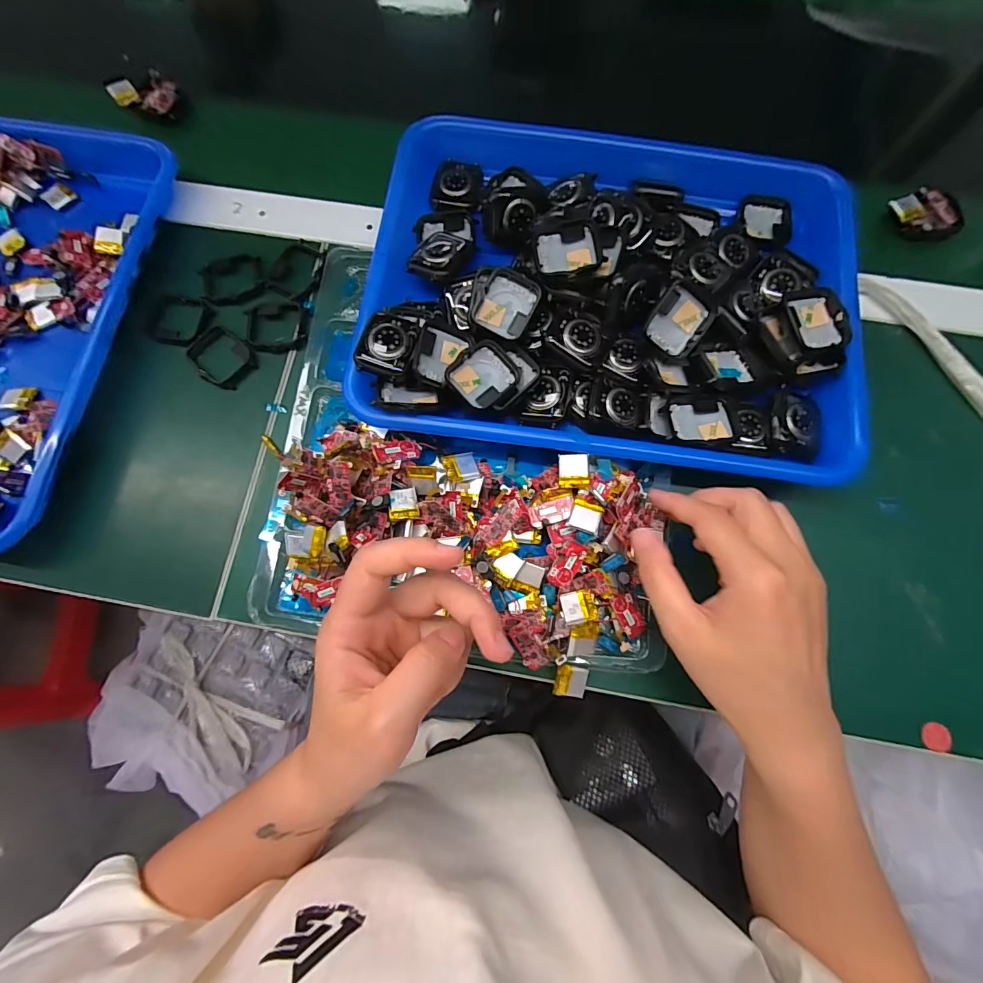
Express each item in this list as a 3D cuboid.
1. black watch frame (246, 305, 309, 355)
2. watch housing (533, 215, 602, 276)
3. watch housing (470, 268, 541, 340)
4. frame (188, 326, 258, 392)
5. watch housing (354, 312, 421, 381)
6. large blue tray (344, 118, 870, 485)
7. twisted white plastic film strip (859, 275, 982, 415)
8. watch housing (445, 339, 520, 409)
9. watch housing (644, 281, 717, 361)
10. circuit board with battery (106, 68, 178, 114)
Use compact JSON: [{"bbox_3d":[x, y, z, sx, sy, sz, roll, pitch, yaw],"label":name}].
[{"bbox_3d":[-0.160,-0.121,0.330,0.046,0.006,0.038,-10,76,-2],"label":"black watch frame"},{"bbox_3d":[0.049,-0.156,0.288,0.040,0.013,0.037,-9,76,-2],"label":"watch housing"},{"bbox_3d":[0.008,-0.122,0.288,0.041,0.012,0.040,16,77,4],"label":"watch housing"},{"bbox_3d":[-0.197,-0.098,0.326,0.046,0.005,0.038,34,79,8],"label":"frame"},{"bbox_3d":[-0.065,-0.094,0.283,0.035,0.013,0.043,15,77,4],"label":"watch housing"},{"bbox_3d":[0.082,-0.148,0.312,0.321,0.047,0.262,7,76,2],"label":"large blue tray"},{"bbox_3d":[0.337,-0.065,0.305,0.015,0.010,0.226,-33,78,-7],"label":"twisted white plastic film strip"},{"bbox_3d":[-0.005,-0.075,0.282,0.034,0.011,0.042,43,80,10],"label":"watch housing"},{"bbox_3d":[0.120,-0.110,0.287,0.036,0.007,0.043,27,101,-16],"label":"watch housing"},{"bbox_3d":[-0.297,-0.339,0.380,0.049,0.016,0.026,0,76,0],"label":"circuit board with battery"}]

